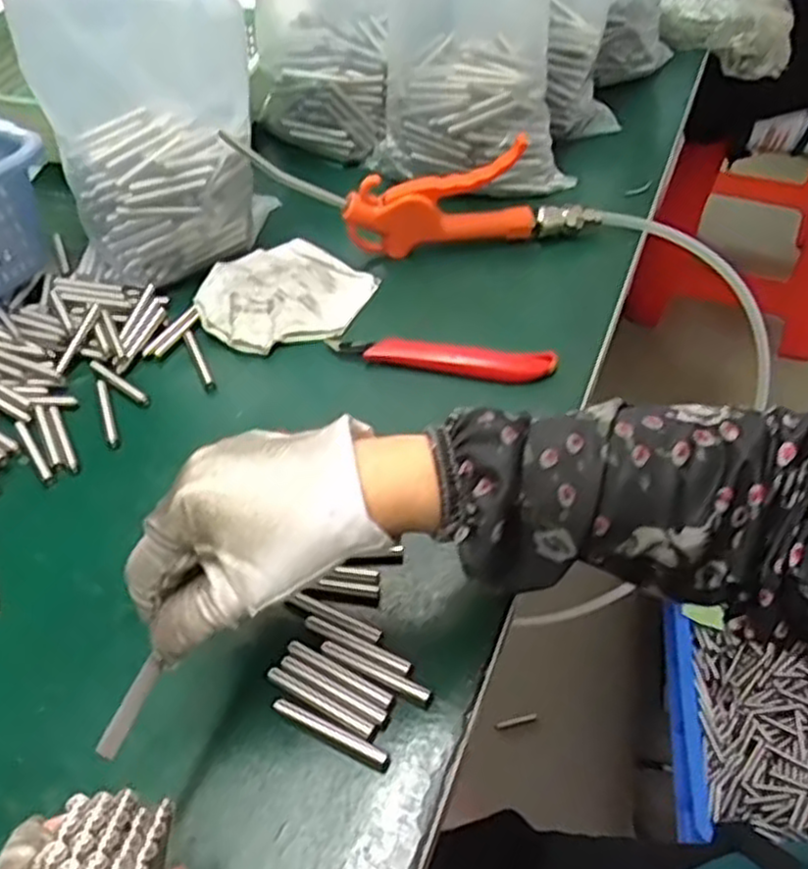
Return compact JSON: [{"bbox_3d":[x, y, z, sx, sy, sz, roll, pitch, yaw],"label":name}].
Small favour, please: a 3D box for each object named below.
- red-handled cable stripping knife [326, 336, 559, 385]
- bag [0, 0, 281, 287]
[{"bbox_3d":[0.023,-0.049,0.500,0.147,0.019,0.018,6,50,9],"label":"red-handled cable stripping knife"},{"bbox_3d":[-0.172,-0.219,0.531,0.144,0.208,0.090,-2,35,2],"label":"bag"}]

